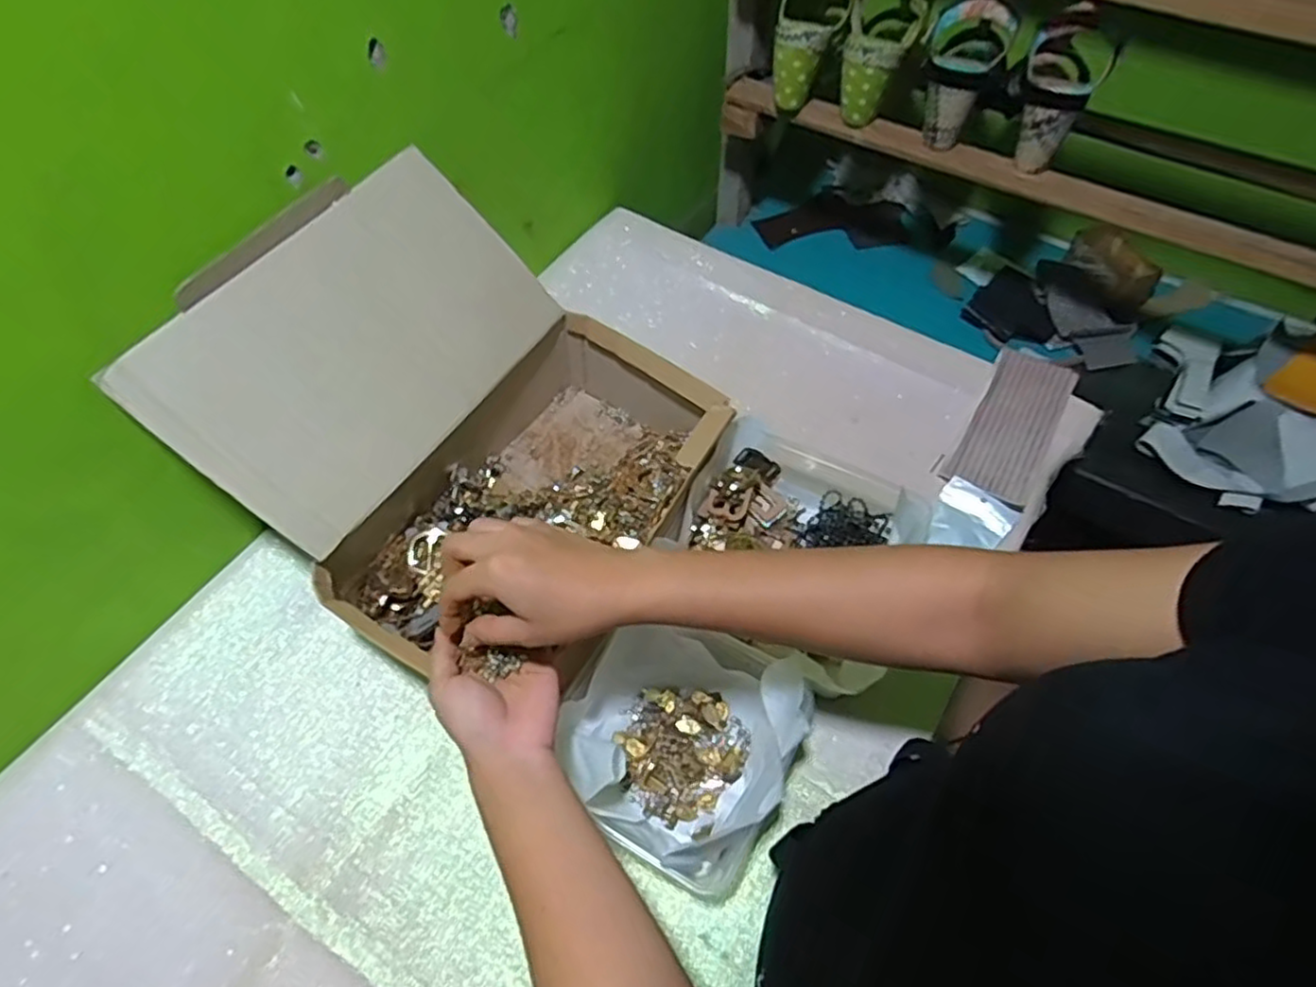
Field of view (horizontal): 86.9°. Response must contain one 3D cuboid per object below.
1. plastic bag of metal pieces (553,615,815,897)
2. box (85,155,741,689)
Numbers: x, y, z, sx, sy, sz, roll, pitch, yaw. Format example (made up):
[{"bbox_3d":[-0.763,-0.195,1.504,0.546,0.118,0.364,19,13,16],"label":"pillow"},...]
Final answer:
[{"bbox_3d":[0.014,0.181,0.516,0.165,0.085,0.153,28,62,17],"label":"plastic bag of metal pieces"},{"bbox_3d":[-0.159,-0.054,0.581,0.336,0.235,0.330,31,63,19],"label":"box"}]

